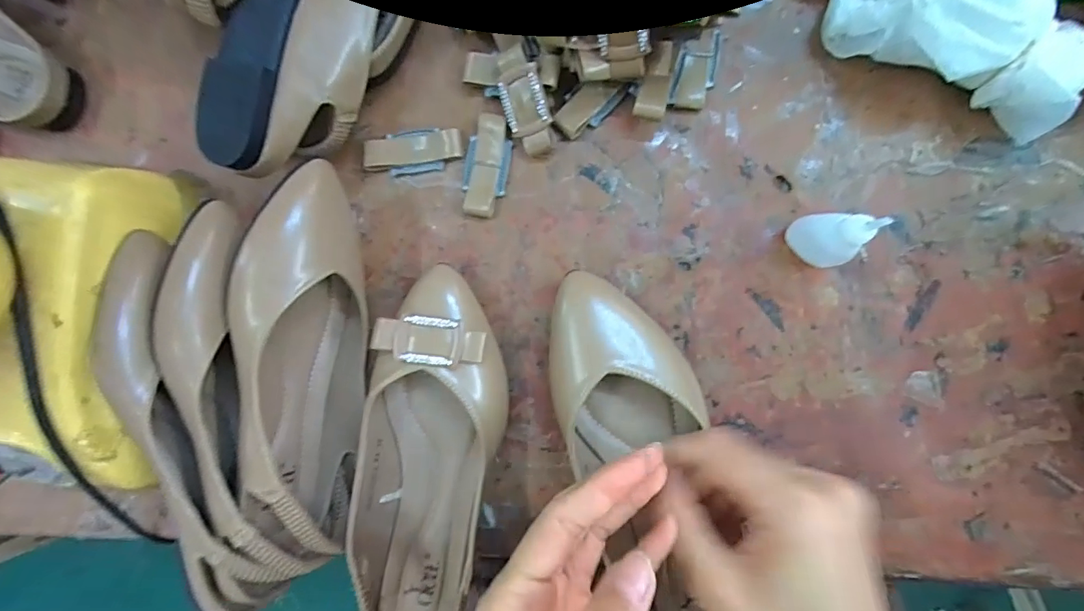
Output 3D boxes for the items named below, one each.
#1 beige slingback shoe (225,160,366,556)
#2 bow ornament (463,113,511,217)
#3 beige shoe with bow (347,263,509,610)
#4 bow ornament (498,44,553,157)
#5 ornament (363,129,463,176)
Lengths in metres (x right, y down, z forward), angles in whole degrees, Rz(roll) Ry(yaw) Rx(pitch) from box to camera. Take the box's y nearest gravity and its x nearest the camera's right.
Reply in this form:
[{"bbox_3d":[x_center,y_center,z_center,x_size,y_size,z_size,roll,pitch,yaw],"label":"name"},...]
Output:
[{"bbox_3d":[-0.142,0.036,0.289,0.047,0.081,0.220,4,90,5],"label":"beige slingback shoe"},{"bbox_3d":[-0.036,-0.092,0.316,0.029,0.007,0.065,10,91,5],"label":"bow ornament"},{"bbox_3d":[-0.071,0.097,0.291,0.077,0.065,0.228,9,90,5],"label":"beige shoe with bow"},{"bbox_3d":[-0.010,-0.128,0.303,0.028,0.012,0.063,-12,103,28],"label":"bow ornament"},{"bbox_3d":[-0.086,-0.103,0.321,0.065,0.006,0.029,-5,89,5],"label":"ornament"}]

